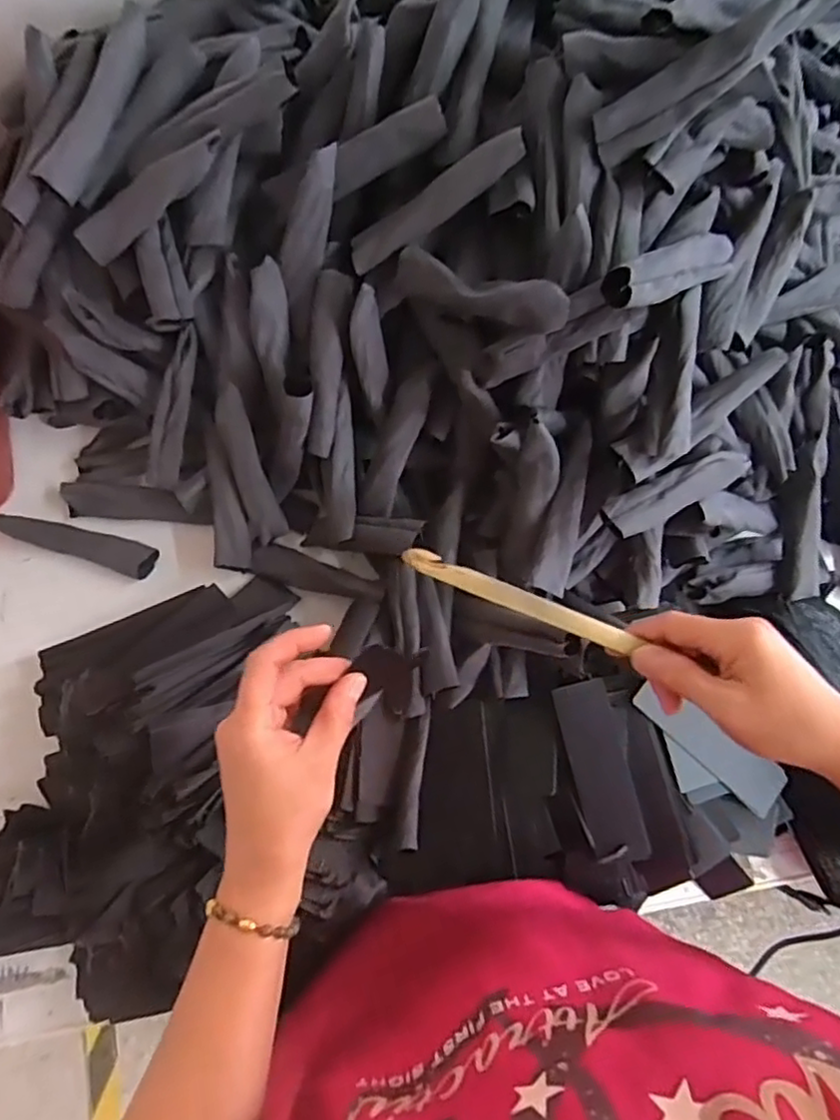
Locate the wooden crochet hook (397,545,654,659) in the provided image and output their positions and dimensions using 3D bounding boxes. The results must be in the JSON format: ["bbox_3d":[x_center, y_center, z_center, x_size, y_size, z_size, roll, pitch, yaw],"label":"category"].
[{"bbox_3d":[0.061,0.025,0.403,0.150,0.011,0.013,22,79,-8],"label":"wooden crochet hook"}]

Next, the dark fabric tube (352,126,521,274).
[{"bbox_3d":[0.010,-0.265,0.490,0.147,0.016,0.027,-24,78,28],"label":"dark fabric tube"}]

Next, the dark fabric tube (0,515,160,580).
[{"bbox_3d":[-0.333,-0.018,0.637,0.154,0.015,0.033,17,79,3],"label":"dark fabric tube"}]

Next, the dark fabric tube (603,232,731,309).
[{"bbox_3d":[0.178,-0.201,0.454,0.147,0.021,0.031,-30,79,-33],"label":"dark fabric tube"}]

